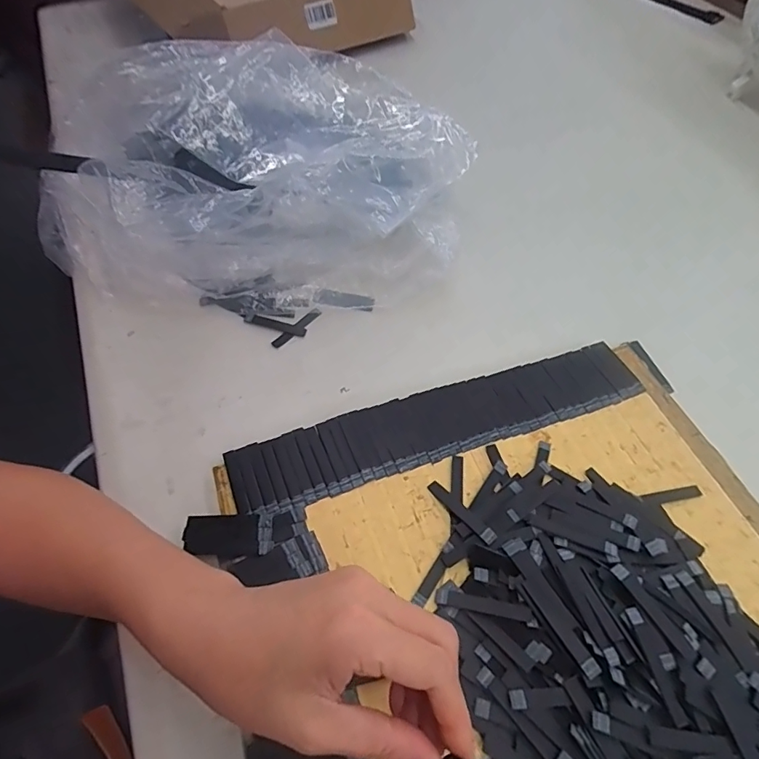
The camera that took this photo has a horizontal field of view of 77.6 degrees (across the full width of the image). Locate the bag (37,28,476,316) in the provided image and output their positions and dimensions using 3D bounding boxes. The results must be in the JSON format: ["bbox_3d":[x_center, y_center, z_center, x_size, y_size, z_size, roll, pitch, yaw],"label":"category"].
[{"bbox_3d":[-0.121,-0.232,0.501,0.419,0.098,0.351,11,56,3],"label":"bag"}]

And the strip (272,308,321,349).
[{"bbox_3d":[-0.078,-0.049,0.445,0.009,0.004,0.058,36,61,19],"label":"strip"}]

